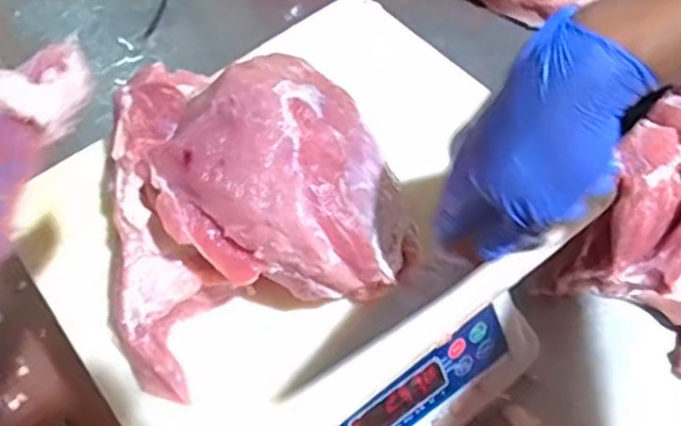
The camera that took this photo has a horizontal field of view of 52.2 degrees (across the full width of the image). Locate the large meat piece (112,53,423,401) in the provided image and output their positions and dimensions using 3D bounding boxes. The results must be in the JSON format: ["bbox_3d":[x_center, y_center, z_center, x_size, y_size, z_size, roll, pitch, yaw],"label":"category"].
[{"bbox_3d":[-0.074,-0.026,0.464,0.198,0.104,0.211,-22,59,-11],"label":"large meat piece"}]

